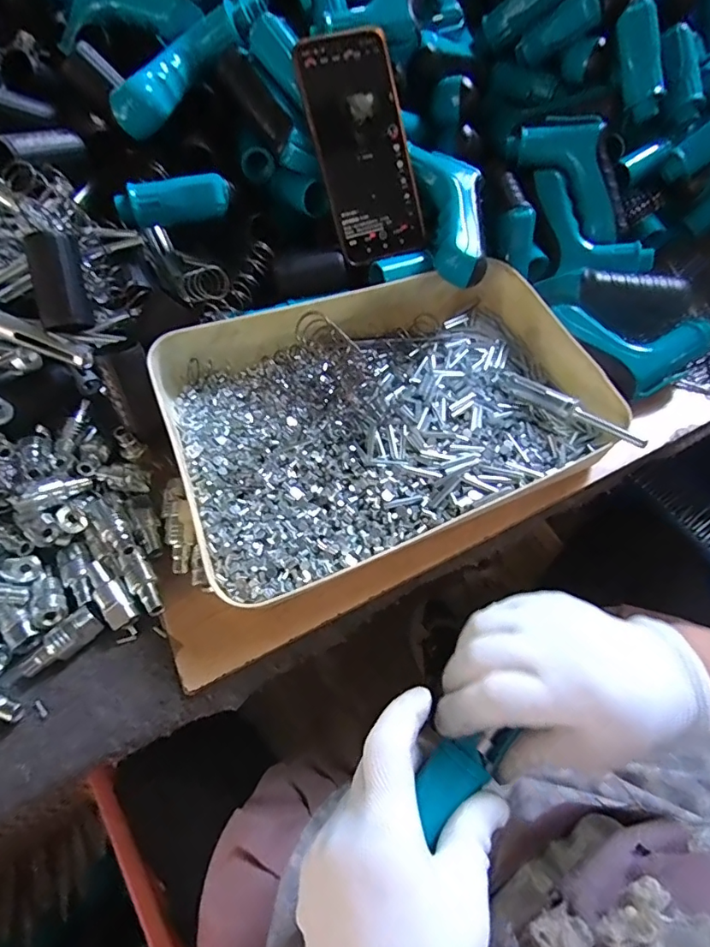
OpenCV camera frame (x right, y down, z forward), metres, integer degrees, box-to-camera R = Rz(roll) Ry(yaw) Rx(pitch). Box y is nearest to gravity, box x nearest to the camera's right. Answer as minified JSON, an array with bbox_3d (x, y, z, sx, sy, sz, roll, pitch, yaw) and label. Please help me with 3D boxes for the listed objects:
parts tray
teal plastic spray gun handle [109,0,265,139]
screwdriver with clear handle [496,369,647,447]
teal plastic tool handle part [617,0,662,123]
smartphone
[{"bbox_3d":[0.025,-0.056,0.385,0.323,0.056,0.236,-20,58,-10],"label":"parts tray"},{"bbox_3d":[-0.140,-0.337,0.399,0.044,0.031,0.147,41,85,25],"label":"teal plastic spray gun handle"},{"bbox_3d":[0.161,-0.052,0.378,0.013,0.013,0.132,-31,44,-16],"label":"screwdriver with clear handle"},{"bbox_3d":[0.249,-0.360,0.426,0.019,0.087,0.029,-20,17,-10],"label":"teal plastic tool handle part"},{"bbox_3d":[0.009,-0.266,0.402,0.077,0.160,0.005,-19,18,-7],"label":"smartphone"}]

